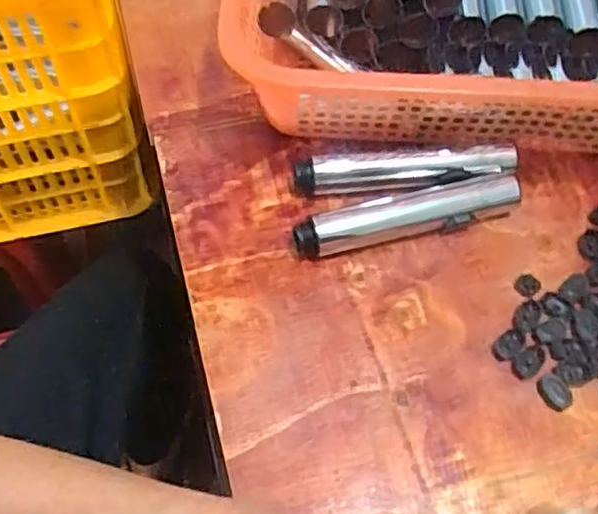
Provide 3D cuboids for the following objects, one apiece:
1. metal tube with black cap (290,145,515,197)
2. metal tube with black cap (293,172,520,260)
[{"bbox_3d":[0.073,-0.058,0.468,0.150,0.026,0.026,-5,60,-4],"label":"metal tube with black cap"},{"bbox_3d":[0.072,-0.027,0.453,0.150,0.024,0.025,-13,61,-8],"label":"metal tube with black cap"}]

